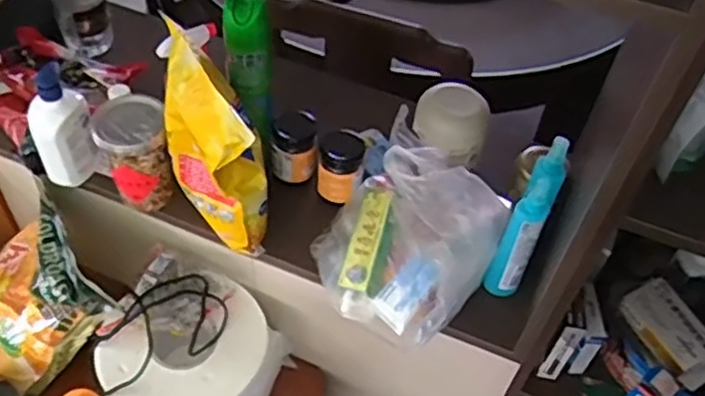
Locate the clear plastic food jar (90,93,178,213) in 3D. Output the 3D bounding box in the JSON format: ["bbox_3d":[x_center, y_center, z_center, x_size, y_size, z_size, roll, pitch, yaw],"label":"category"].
[{"bbox_3d":[-0.298,-0.061,0.954,0.089,0.138,0.096,3,50,-3],"label":"clear plastic food jar"}]

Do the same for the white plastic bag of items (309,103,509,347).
[{"bbox_3d":[0.072,0.044,0.902,0.217,0.155,0.221,-36,61,-30],"label":"white plastic bag of items"}]

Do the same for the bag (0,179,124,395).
[{"bbox_3d":[-0.475,0.152,1.034,0.233,0.248,0.076,44,19,14],"label":"bag"}]

